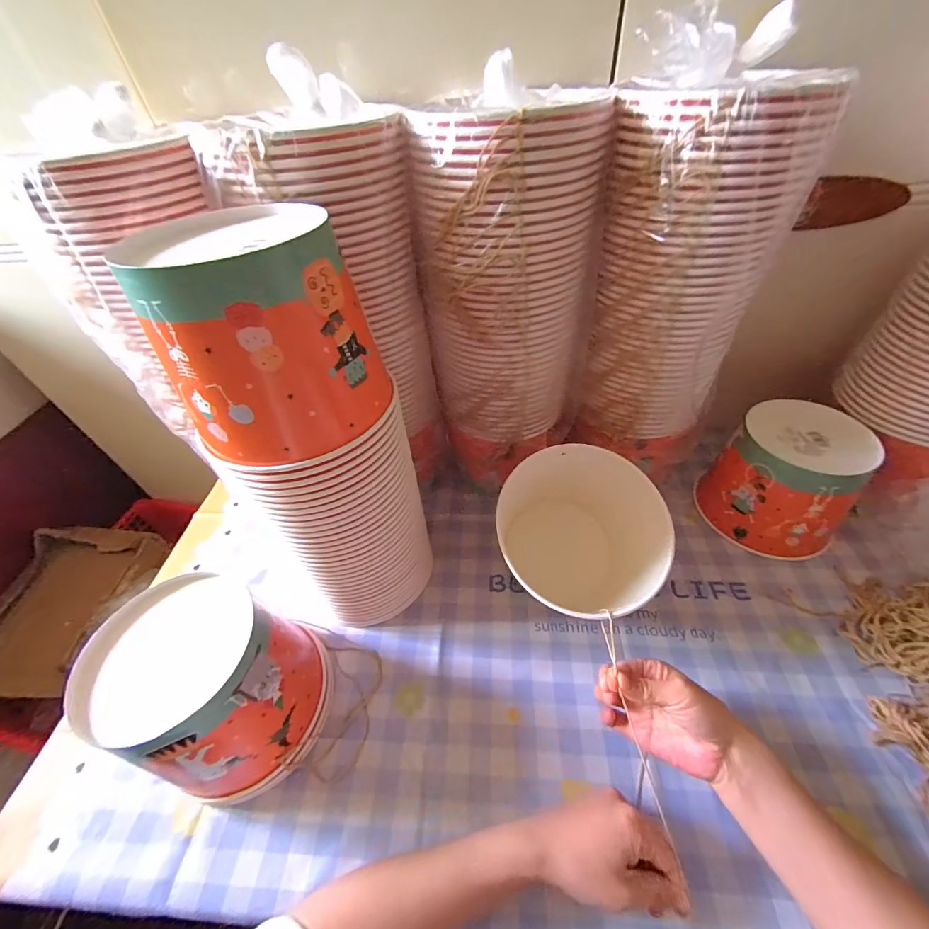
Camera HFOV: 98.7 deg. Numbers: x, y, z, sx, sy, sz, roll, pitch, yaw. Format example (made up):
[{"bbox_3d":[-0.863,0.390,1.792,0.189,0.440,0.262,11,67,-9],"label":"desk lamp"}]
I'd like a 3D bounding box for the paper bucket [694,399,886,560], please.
[{"bbox_3d":[0.392,0.020,0.488,0.138,0.134,0.145,-3,46,3],"label":"paper bucket"}]

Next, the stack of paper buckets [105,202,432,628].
[{"bbox_3d":[-0.121,0.006,0.376,0.142,0.398,0.131,-24,49,-16],"label":"stack of paper buckets"}]

